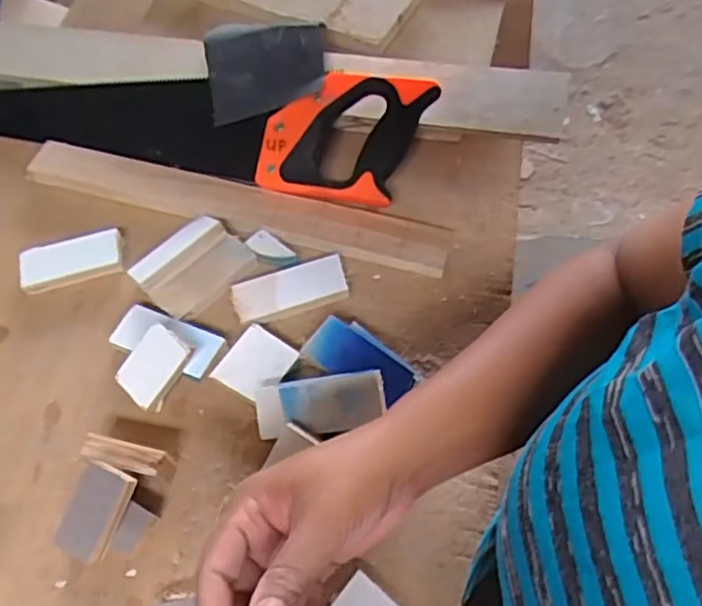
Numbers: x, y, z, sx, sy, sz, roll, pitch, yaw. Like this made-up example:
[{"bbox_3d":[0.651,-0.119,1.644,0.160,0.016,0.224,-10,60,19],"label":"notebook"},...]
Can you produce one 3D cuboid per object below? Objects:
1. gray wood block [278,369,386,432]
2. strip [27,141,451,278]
[{"bbox_3d":[-0.012,0.071,0.464,0.076,0.009,0.038,-10,91,20],"label":"gray wood block"},{"bbox_3d":[-0.107,-0.091,0.593,0.393,0.031,0.050,12,62,12],"label":"strip"}]

